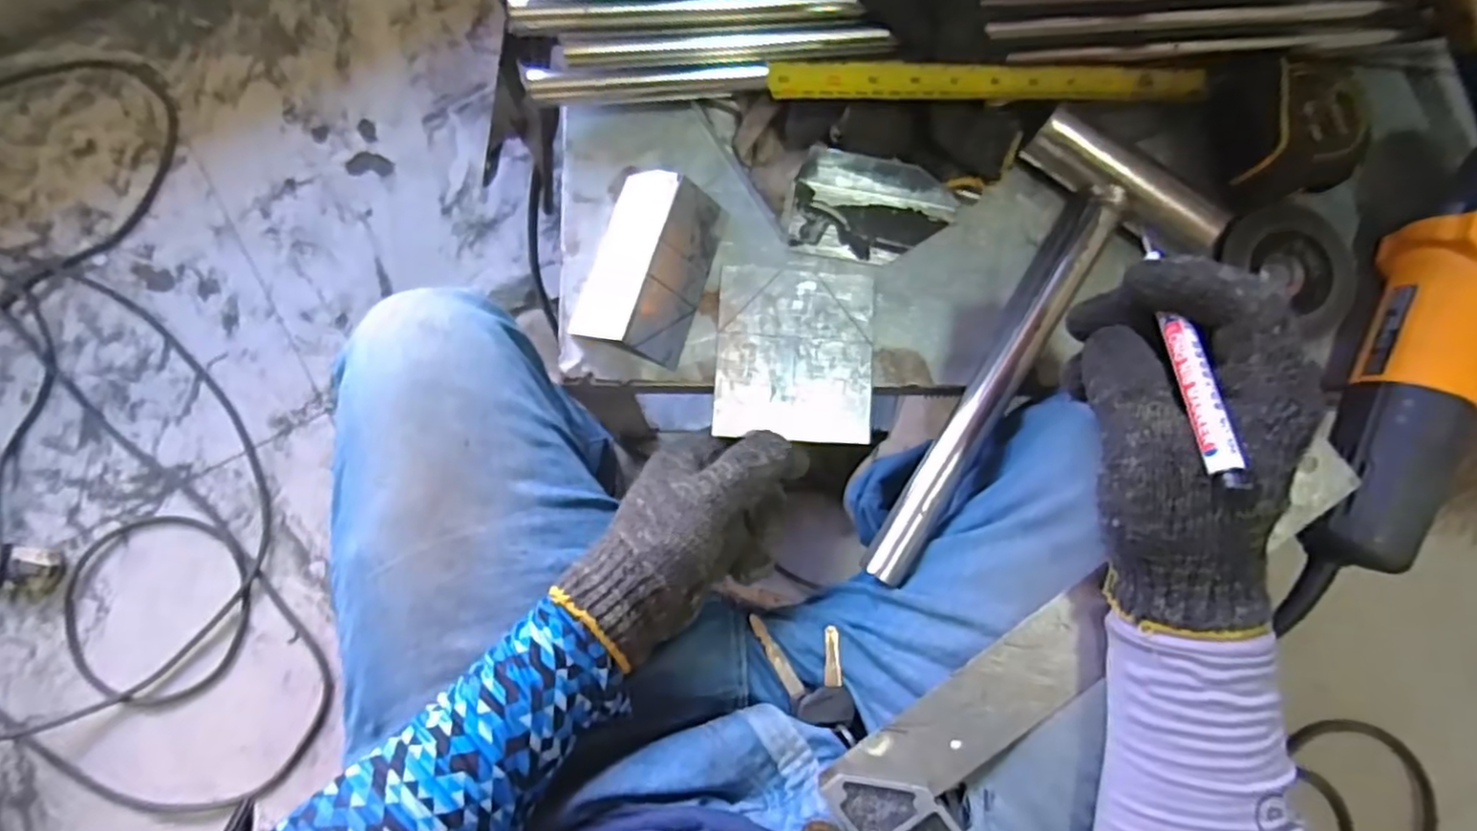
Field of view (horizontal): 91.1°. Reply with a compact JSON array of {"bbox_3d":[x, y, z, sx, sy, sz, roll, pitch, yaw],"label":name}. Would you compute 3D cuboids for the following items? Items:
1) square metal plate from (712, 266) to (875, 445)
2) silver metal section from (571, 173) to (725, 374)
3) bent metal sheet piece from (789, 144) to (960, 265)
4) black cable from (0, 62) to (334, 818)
[{"bbox_3d":[0.033,-0.036,0.425,0.091,0.004,0.098,4,85,-5],"label":"square metal plate"},{"bbox_3d":[-0.049,-0.086,0.410,0.063,0.030,0.103,19,84,-4],"label":"silver metal section"},{"bbox_3d":[0.082,-0.123,0.436,0.096,0.015,0.061,10,85,-5],"label":"bent metal sheet piece"},{"bbox_3d":[-0.872,0.000,0.866,0.507,0.034,0.838,-17,87,-9],"label":"black cable"}]

